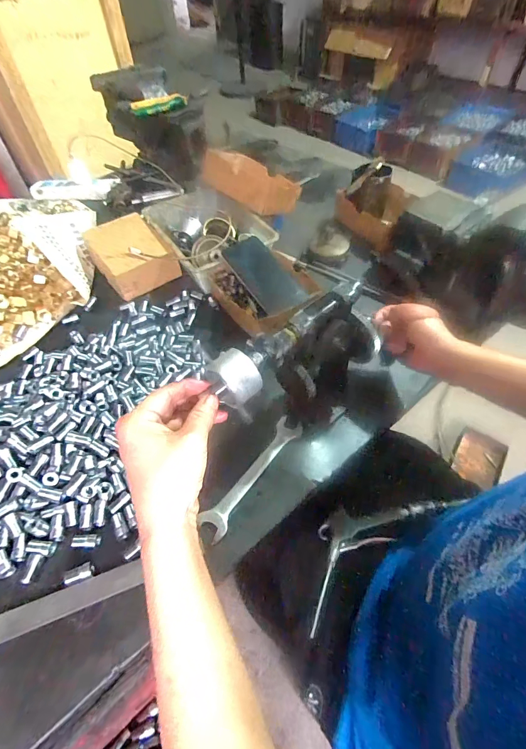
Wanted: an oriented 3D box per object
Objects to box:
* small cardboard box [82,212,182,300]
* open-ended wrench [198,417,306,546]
[{"bbox_3d":[-0.248,-0.223,0.678,0.118,0.062,0.163,-30,56,-20],"label":"small cardboard box"},{"bbox_3d":[-0.010,0.117,0.436,0.033,0.008,0.169,30,58,24],"label":"open-ended wrench"}]

